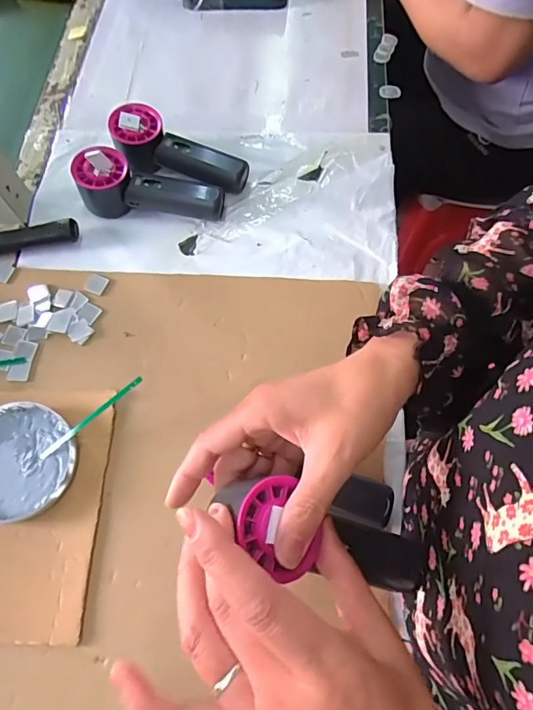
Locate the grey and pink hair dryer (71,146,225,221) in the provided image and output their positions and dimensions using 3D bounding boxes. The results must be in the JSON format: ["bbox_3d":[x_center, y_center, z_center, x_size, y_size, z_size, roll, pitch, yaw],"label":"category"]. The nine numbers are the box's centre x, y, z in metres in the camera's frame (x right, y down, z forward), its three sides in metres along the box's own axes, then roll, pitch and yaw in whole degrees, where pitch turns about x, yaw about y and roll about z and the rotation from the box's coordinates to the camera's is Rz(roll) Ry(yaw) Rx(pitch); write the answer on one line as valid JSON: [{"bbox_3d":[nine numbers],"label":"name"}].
[{"bbox_3d":[-0.125,-0.181,0.496,0.153,0.059,0.054,8,67,5],"label":"grey and pink hair dryer"}]

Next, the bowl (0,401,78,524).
[{"bbox_3d":[-0.217,0.093,0.401,0.102,0.018,0.098,-1,67,1],"label":"bowl"}]

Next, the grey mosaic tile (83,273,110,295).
[{"bbox_3d":[-0.178,-0.074,0.480,0.022,0.005,0.020,21,69,10],"label":"grey mosaic tile"}]

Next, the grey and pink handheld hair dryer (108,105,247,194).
[{"bbox_3d":[-0.099,-0.227,0.521,0.158,0.046,0.057,22,69,-3],"label":"grey and pink handheld hair dryer"}]

